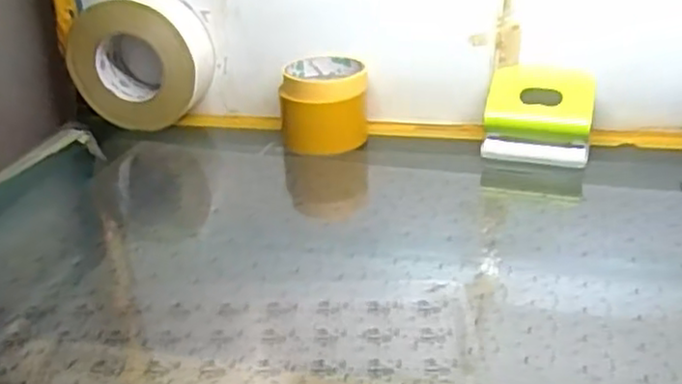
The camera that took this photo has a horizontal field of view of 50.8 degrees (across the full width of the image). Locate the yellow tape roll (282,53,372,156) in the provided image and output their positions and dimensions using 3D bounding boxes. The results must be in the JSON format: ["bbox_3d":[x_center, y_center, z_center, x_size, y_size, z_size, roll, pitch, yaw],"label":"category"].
[{"bbox_3d":[-0.016,-0.086,0.728,0.086,0.076,0.094,-2,26,1],"label":"yellow tape roll"}]

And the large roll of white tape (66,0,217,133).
[{"bbox_3d":[-0.212,-0.139,0.765,0.136,0.131,0.061,4,27,12],"label":"large roll of white tape"}]

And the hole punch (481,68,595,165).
[{"bbox_3d":[0.189,-0.074,0.687,0.098,0.075,0.058,6,28,17],"label":"hole punch"}]

